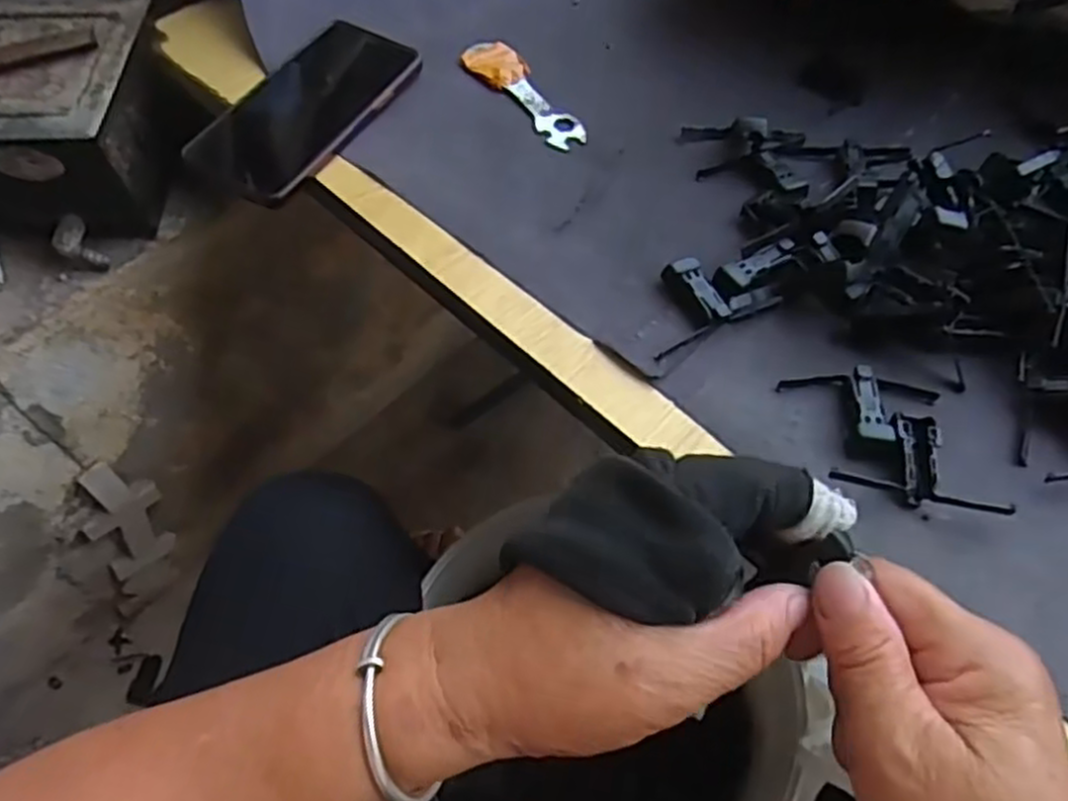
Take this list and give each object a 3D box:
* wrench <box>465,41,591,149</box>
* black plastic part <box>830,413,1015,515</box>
[{"bbox_3d":[-0.006,-0.215,0.525,0.038,0.005,0.121,-30,64,-20],"label":"wrench"},{"bbox_3d":[0.191,0.030,0.378,0.080,0.014,0.045,13,58,5],"label":"black plastic part"}]

